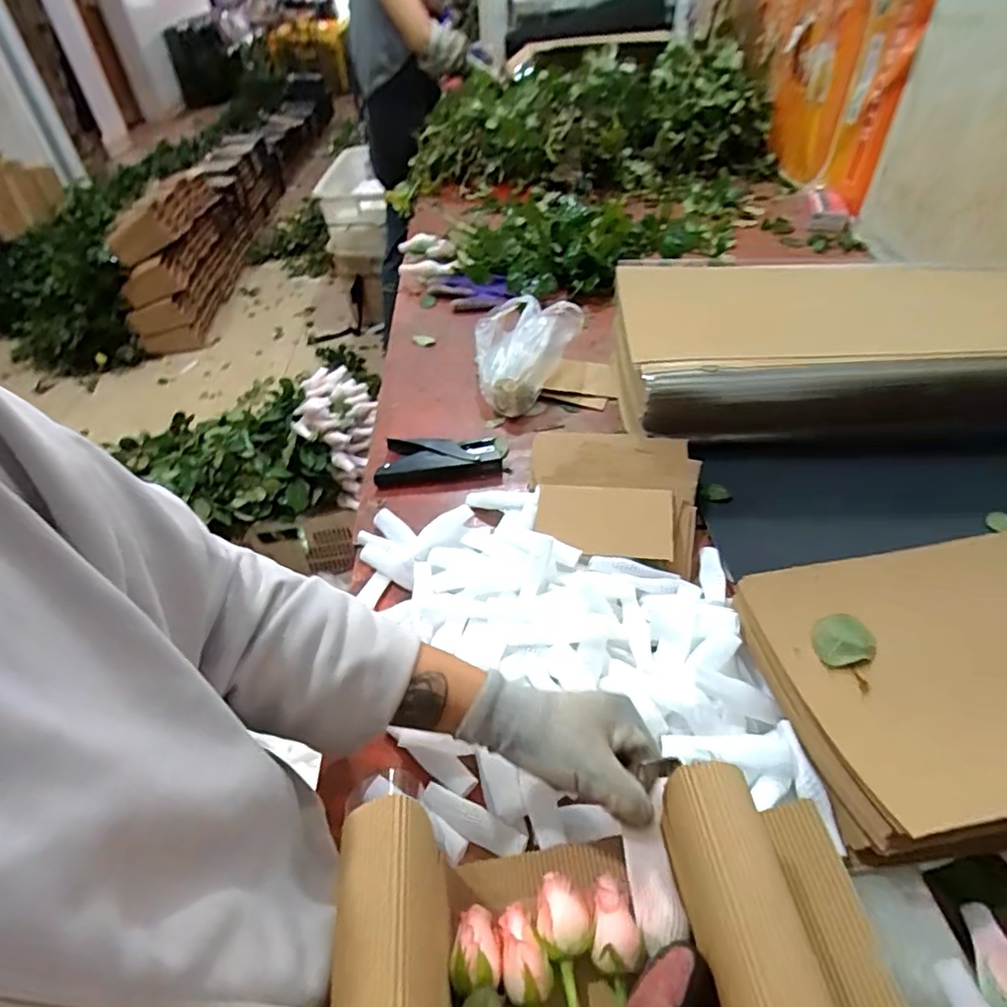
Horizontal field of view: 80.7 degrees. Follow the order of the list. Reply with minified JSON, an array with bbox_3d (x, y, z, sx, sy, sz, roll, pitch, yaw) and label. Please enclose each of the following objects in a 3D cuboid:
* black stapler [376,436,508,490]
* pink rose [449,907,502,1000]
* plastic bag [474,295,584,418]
[{"bbox_3d":[-0.078,-0.053,0.738,0.152,0.030,0.061,0,45,3],"label":"black stapler"},{"bbox_3d":[-0.017,0.248,0.330,0.027,0.022,0.041,-5,45,-2],"label":"pink rose"},{"bbox_3d":[0.038,-0.217,0.854,0.155,0.085,0.208,-2,45,1],"label":"plastic bag"}]

